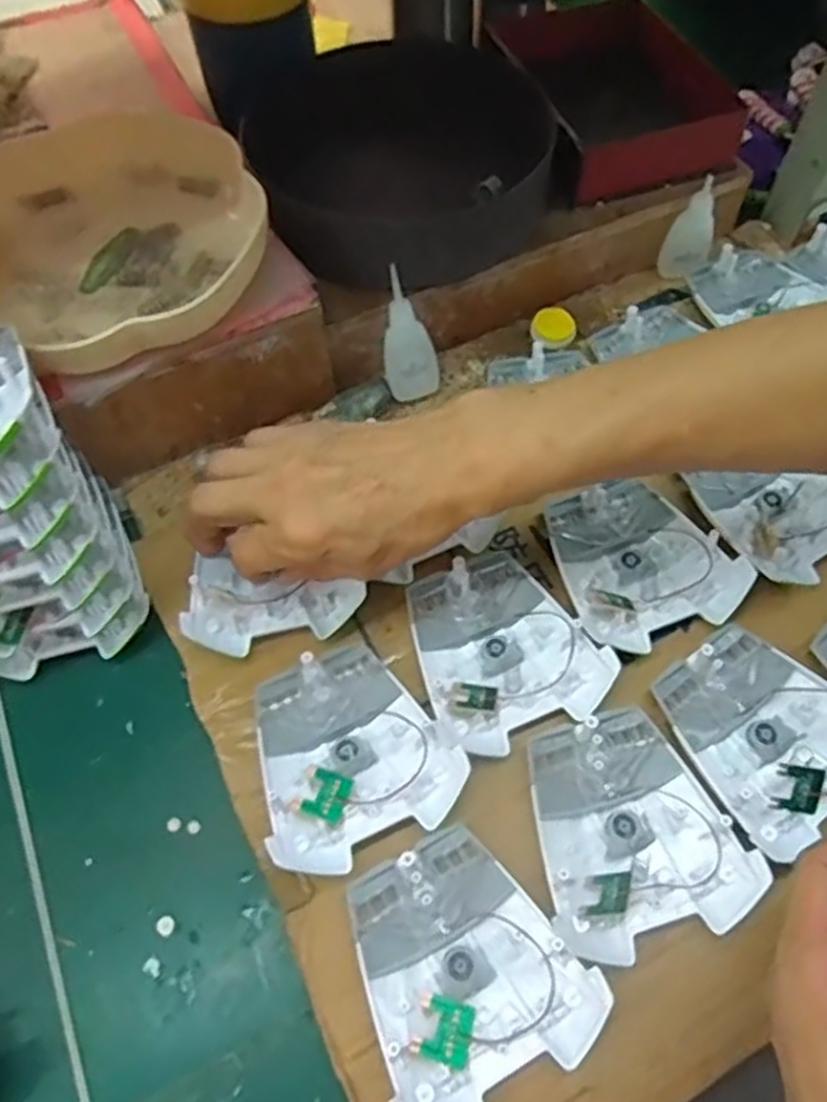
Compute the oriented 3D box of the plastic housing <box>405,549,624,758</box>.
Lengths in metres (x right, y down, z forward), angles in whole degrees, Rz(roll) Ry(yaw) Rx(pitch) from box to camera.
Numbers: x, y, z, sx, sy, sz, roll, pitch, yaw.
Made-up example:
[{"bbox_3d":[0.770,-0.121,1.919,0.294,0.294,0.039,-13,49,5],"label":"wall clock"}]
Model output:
[{"bbox_3d":[0.046,0.052,0.424,0.092,0.017,0.108,-27,64,-12],"label":"plastic housing"}]

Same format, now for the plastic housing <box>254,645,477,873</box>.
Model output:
[{"bbox_3d":[-0.035,0.100,0.395,0.097,0.020,0.108,-24,64,-11],"label":"plastic housing"}]

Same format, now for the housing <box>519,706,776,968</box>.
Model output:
[{"bbox_3d":[0.109,0.135,0.378,0.097,0.017,0.107,-14,62,-5],"label":"housing"}]

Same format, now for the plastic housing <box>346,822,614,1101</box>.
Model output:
[{"bbox_3d":[0.023,0.188,0.347,0.095,0.022,0.107,-25,64,-11],"label":"plastic housing"}]

